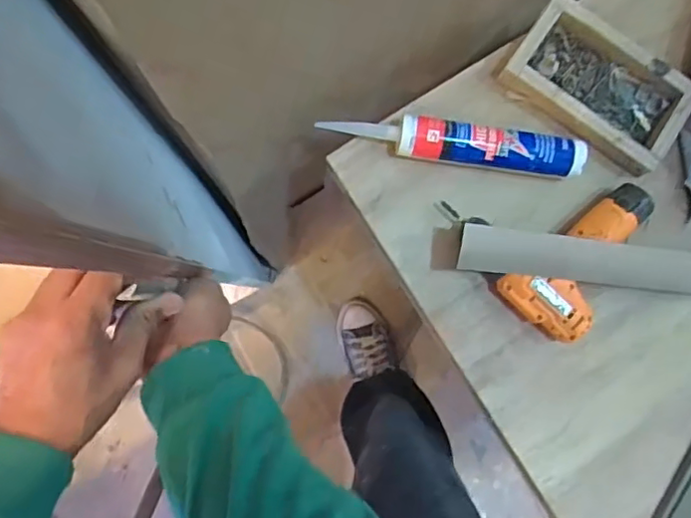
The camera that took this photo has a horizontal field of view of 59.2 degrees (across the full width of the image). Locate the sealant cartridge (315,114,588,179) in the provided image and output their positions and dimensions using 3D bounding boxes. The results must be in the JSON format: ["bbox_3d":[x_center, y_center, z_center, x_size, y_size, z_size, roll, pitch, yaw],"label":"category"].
[{"bbox_3d":[0.124,-0.135,0.720,0.310,0.050,0.049,6,88,-3],"label":"sealant cartridge"}]

